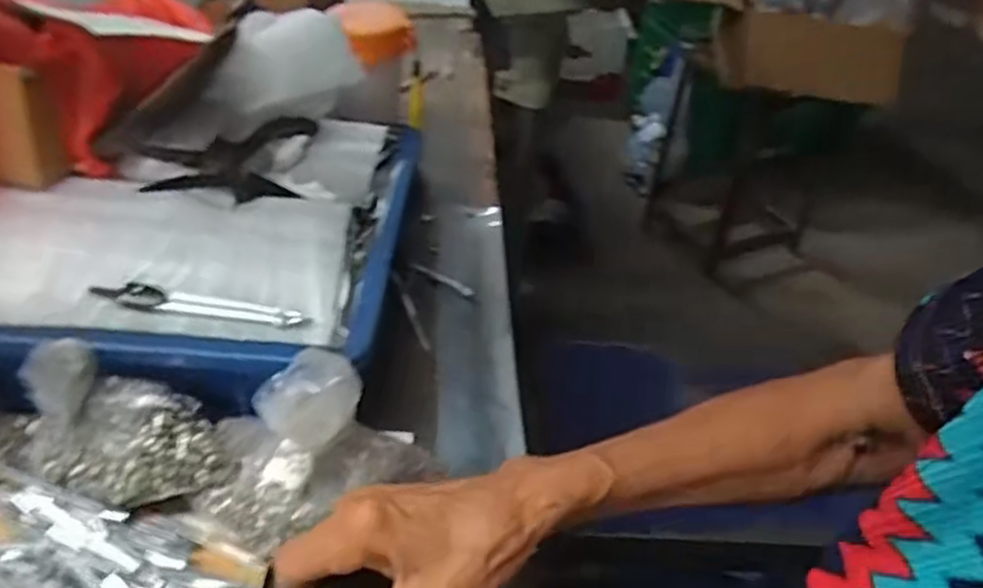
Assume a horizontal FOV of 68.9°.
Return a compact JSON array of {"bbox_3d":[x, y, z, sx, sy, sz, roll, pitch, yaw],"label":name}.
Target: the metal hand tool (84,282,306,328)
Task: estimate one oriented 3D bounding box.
[{"bbox_3d":[-0.158,0.005,0.391,0.110,0.009,0.013,6,39,-2],"label":"metal hand tool"}]

